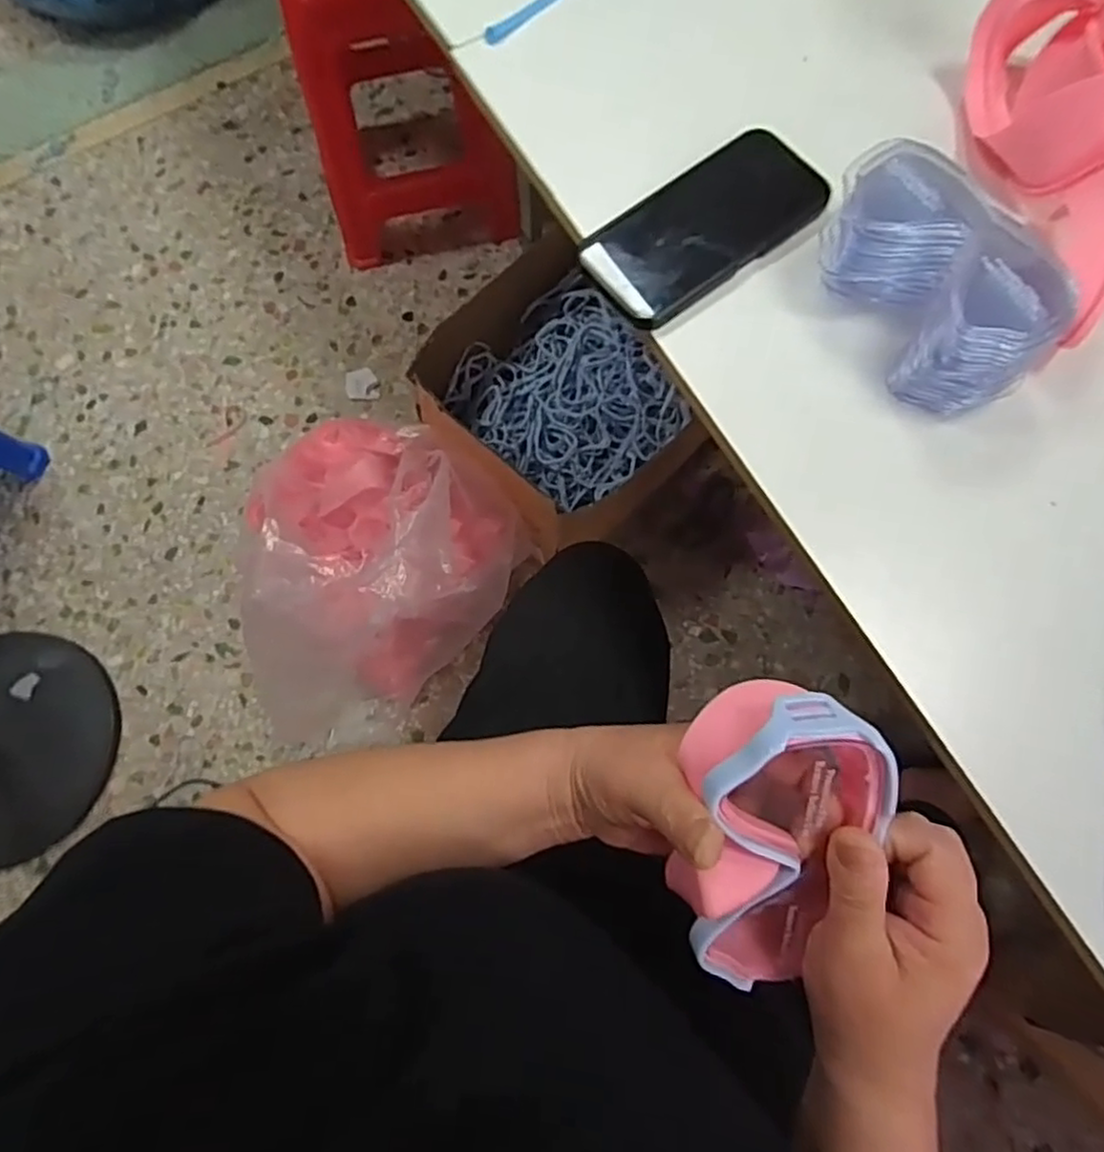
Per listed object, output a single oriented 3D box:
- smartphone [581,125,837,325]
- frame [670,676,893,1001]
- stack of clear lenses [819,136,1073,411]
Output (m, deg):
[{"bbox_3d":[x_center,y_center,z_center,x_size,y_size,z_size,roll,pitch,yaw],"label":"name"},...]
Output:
[{"bbox_3d":[0.099,-0.231,0.459,0.163,0.014,0.080,-35,75,-8],"label":"smartphone"},{"bbox_3d":[0.093,0.114,0.315,0.087,0.070,0.153,5,116,-7],"label":"frame"},{"bbox_3d":[0.223,-0.172,0.407,0.075,0.076,0.147,-31,74,-7],"label":"stack of clear lenses"}]

